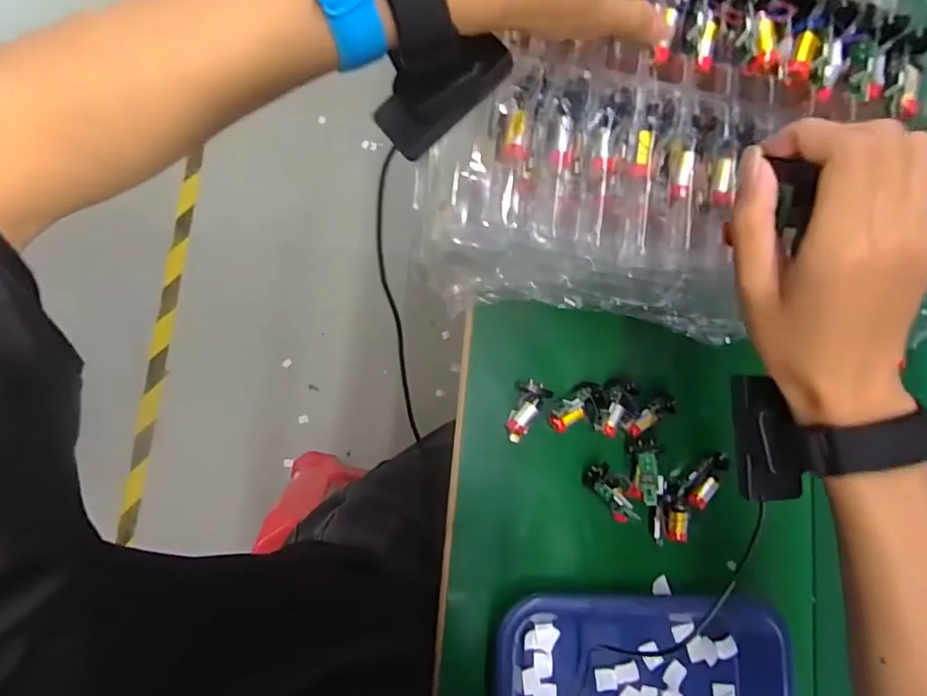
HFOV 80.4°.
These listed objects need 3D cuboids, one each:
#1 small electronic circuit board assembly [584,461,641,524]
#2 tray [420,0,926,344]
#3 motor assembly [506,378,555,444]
[{"bbox_3d":[0.128,0.125,0.472,0.021,0.034,0.055,-32,86,-9],"label":"small electronic circuit board assembly"},{"bbox_3d":[0.171,-0.280,0.353,0.296,0.051,0.527,8,81,-4],"label":"tray"},{"bbox_3d":[0.058,0.057,0.483,0.031,0.019,0.055,16,81,-3],"label":"motor assembly"}]

